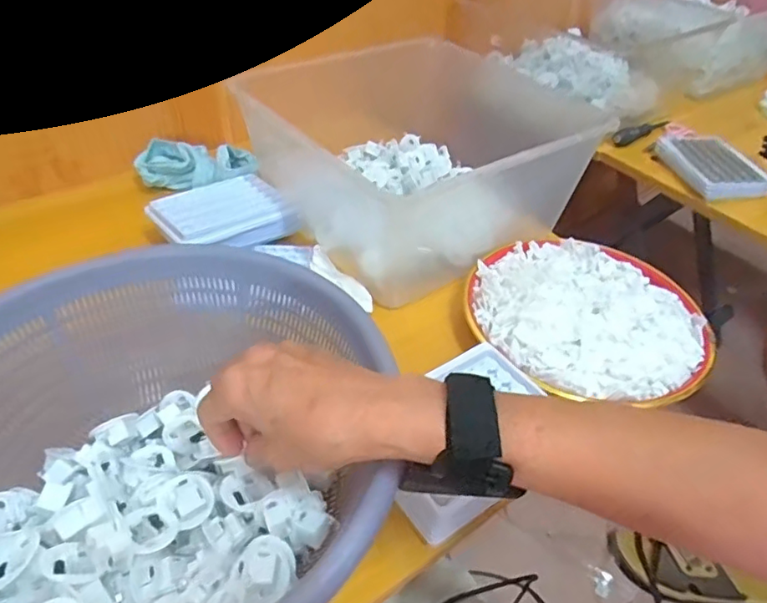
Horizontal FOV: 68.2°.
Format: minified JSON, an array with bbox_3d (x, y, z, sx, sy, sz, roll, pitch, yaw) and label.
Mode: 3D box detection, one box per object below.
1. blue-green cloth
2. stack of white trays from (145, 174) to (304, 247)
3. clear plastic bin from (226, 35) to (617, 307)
[{"bbox_3d":[-0.220,-0.162,0.674,0.148,0.048,0.072,14,44,10],"label":"blue-green cloth"},{"bbox_3d":[-0.165,-0.090,0.594,0.132,0.026,0.102,-29,52,-31],"label":"stack of white trays"},{"bbox_3d":[0.008,-0.185,0.654,0.287,0.129,0.366,-30,53,-31],"label":"clear plastic bin"}]

